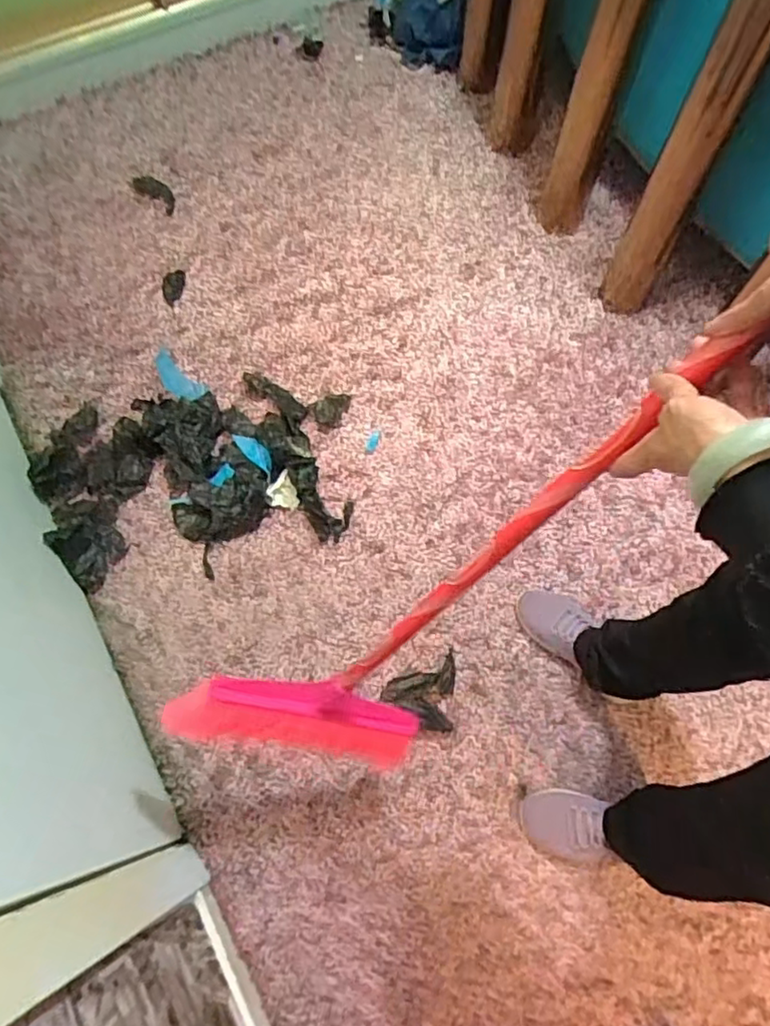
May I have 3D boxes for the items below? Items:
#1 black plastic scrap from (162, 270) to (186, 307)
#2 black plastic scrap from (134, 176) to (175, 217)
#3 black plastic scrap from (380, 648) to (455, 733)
[{"bbox_3d":[-0.446,-0.476,1.363,0.050,0.015,0.082,-9,69,-3],"label":"black plastic scrap"},{"bbox_3d":[-0.510,-0.720,1.448,0.119,0.023,0.054,38,74,13],"label":"black plastic scrap"},{"bbox_3d":[0.056,0.290,1.068,0.116,0.014,0.126,5,69,2],"label":"black plastic scrap"}]

